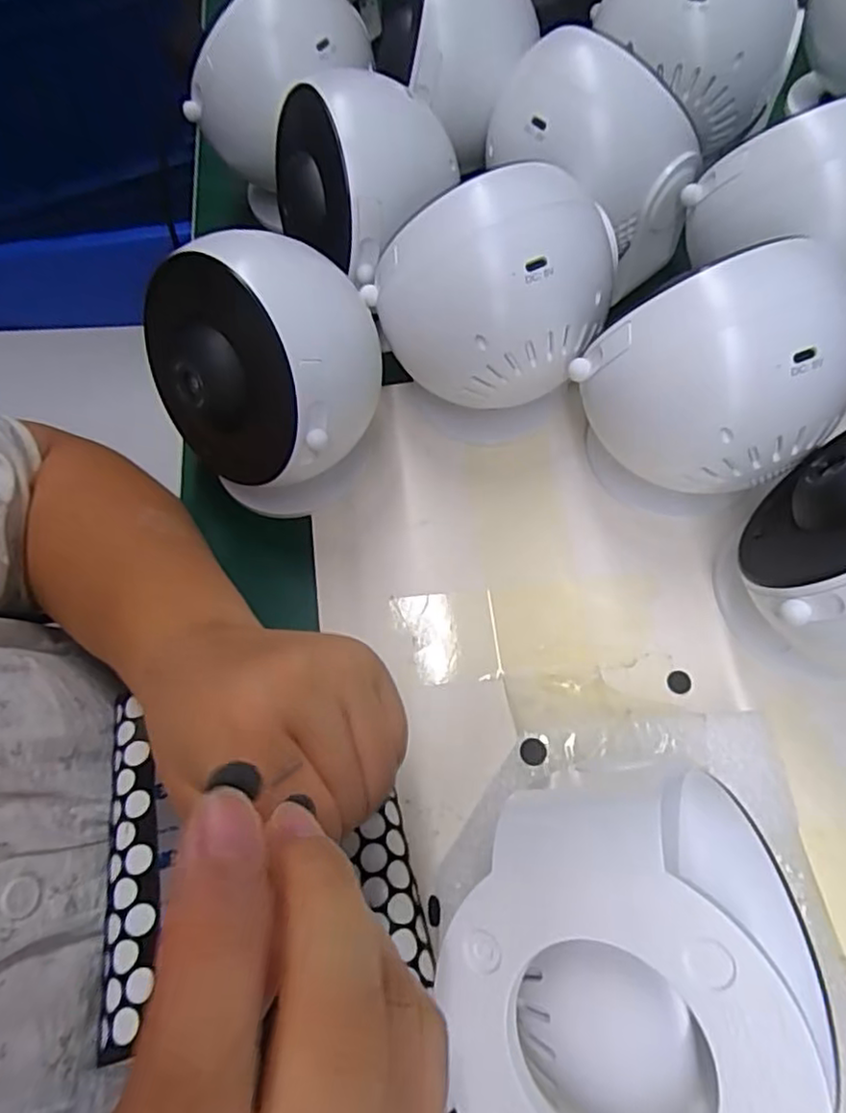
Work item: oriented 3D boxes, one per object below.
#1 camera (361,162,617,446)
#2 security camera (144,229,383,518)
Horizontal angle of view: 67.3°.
[{"bbox_3d":[0.033,-0.112,0.286,0.089,0.087,0.081,-29,68,-10],"label":"camera"},{"bbox_3d":[-0.072,-0.081,0.297,0.101,0.119,0.085,20,68,11],"label":"security camera"}]

